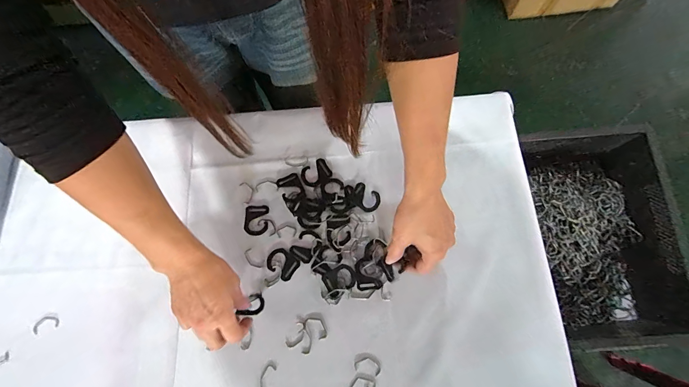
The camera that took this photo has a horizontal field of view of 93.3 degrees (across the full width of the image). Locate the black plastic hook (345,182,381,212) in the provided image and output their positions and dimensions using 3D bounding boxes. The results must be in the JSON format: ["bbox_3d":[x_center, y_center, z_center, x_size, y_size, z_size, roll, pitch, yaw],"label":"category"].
[{"bbox_3d":[0.026,0.005,0.477,0.054,0.004,0.033,37,79,11],"label":"black plastic hook"}]

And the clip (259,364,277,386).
[{"bbox_3d":[-0.100,0.241,0.418,0.019,0.004,0.037,7,75,4],"label":"clip"}]

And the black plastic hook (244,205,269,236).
[{"bbox_3d":[-0.128,0.039,0.472,0.035,0.004,0.043,0,75,2],"label":"black plastic hook"}]

